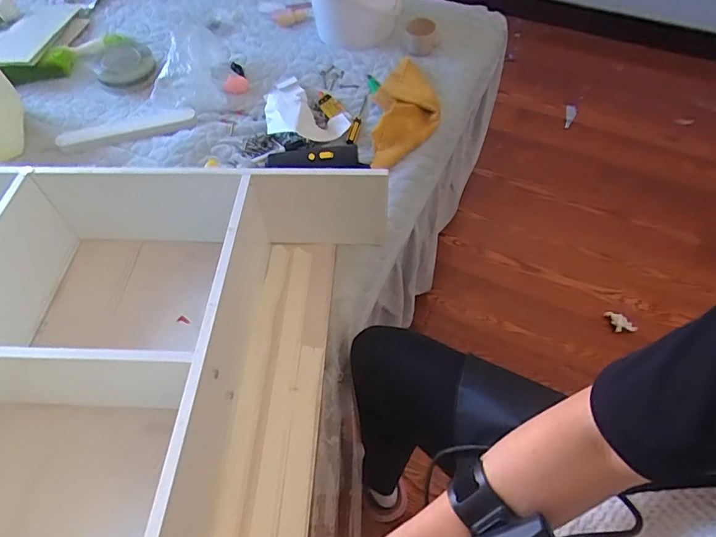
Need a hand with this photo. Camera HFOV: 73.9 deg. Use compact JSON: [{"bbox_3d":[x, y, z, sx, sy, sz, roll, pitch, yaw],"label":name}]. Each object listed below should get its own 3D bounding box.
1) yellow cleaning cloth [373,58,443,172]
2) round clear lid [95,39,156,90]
[{"bbox_3d":[0.089,-0.292,0.889,0.118,0.049,0.260,1,55,0],"label":"yellow cleaning cloth"},{"bbox_3d":[-0.489,-0.431,0.995,0.117,0.034,0.142,-24,59,-16],"label":"round clear lid"}]

